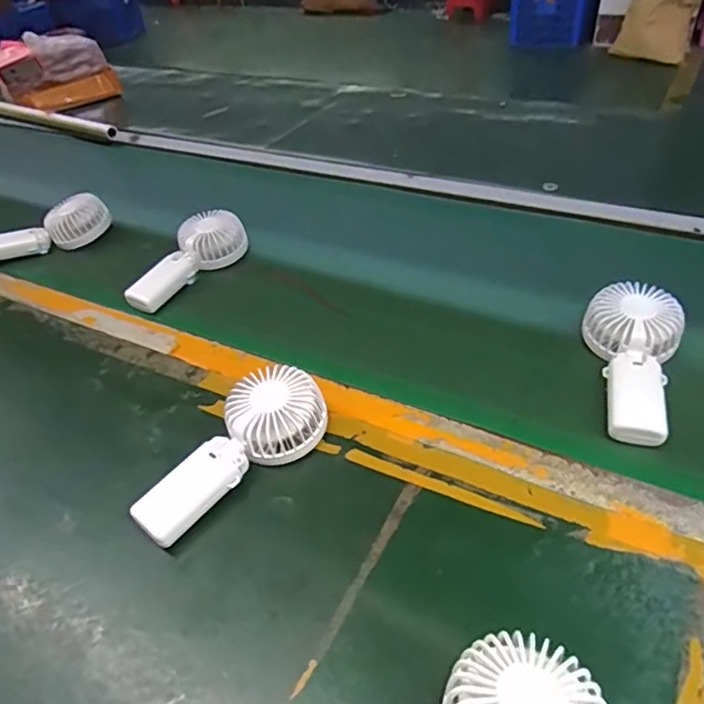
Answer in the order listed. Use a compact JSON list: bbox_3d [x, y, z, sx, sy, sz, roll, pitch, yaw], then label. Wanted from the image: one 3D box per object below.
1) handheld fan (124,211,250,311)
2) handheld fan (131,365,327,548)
[{"bbox_3d":[-0.212,-0.119,0.750,0.083,0.048,0.178,13,46,21],"label":"handheld fan"},{"bbox_3d":[-0.105,0.081,0.490,0.176,0.050,0.075,-32,48,-25],"label":"handheld fan"}]

